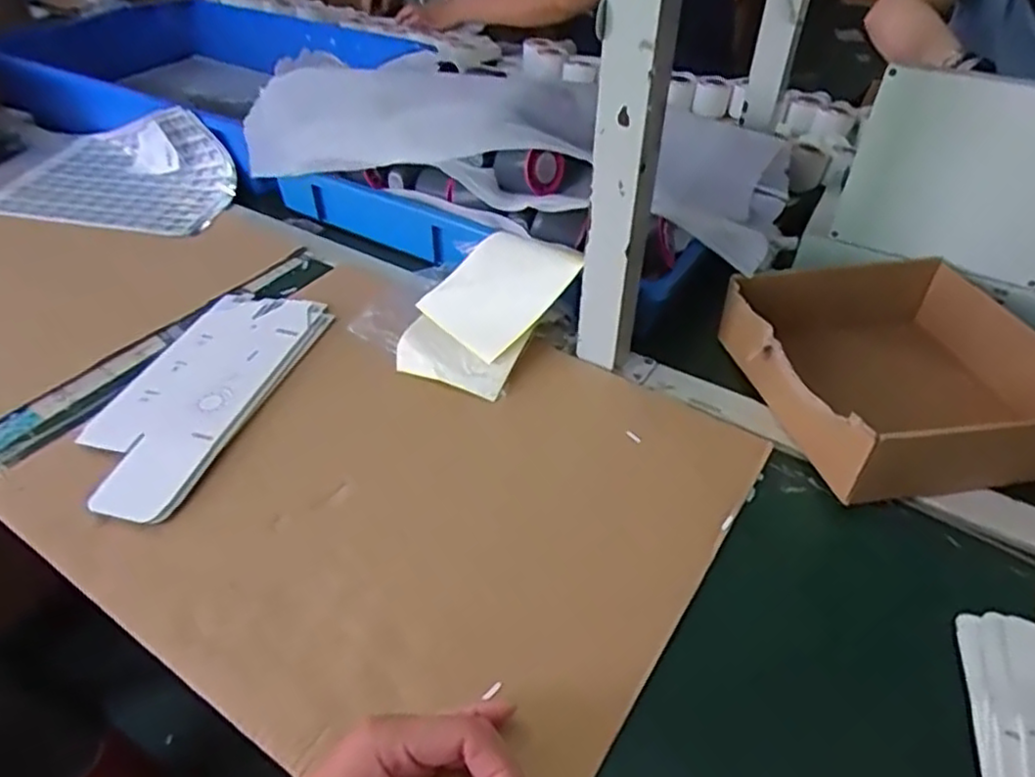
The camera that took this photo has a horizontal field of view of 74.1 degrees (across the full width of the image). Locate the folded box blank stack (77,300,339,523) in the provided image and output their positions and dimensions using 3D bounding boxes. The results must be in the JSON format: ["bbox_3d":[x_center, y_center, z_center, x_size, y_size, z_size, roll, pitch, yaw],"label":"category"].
[{"bbox_3d":[-0.289,-0.003,0.619,0.128,0.016,0.278,11,44,12],"label":"folded box blank stack"}]

